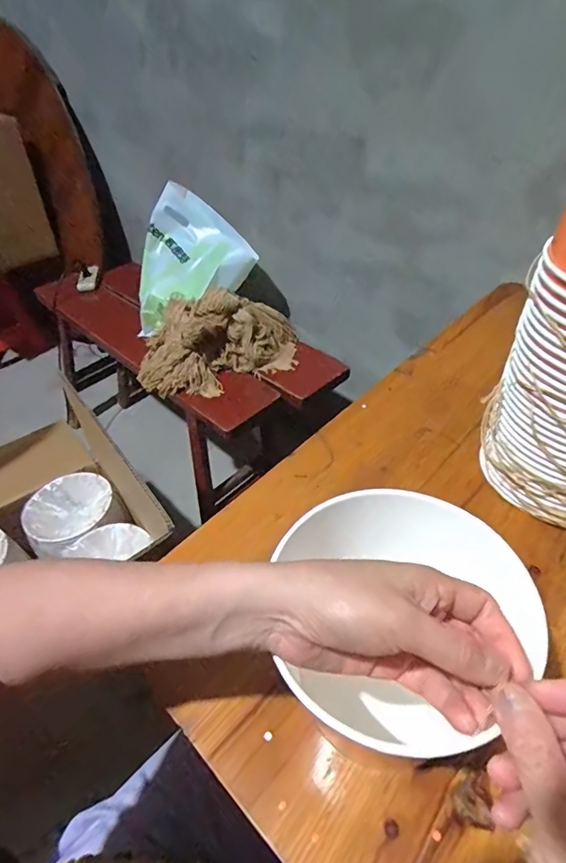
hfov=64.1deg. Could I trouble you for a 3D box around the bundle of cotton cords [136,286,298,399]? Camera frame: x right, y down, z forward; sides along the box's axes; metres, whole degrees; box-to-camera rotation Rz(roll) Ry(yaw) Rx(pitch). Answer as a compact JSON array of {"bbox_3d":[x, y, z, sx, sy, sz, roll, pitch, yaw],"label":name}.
[{"bbox_3d":[-0.147,-0.199,1.009,0.369,0.183,0.144,-15,44,-11],"label":"bundle of cotton cords"}]

